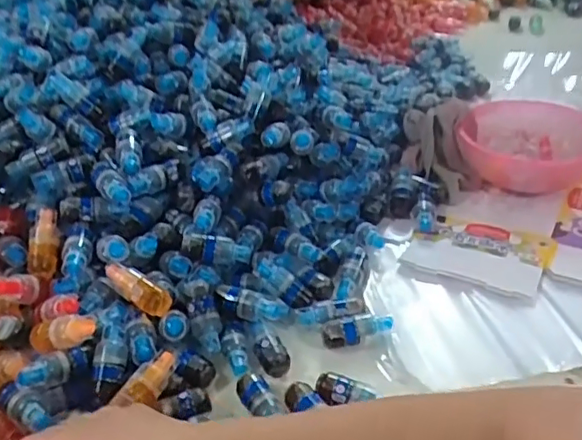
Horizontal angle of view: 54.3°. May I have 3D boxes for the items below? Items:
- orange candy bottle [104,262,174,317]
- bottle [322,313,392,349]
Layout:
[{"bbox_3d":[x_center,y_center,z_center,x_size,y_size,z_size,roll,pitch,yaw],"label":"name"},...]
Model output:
[{"bbox_3d":[-0.166,0.073,0.607,0.083,0.026,0.025,30,44,17],"label":"orange candy bottle"},{"bbox_3d":[0.073,0.119,0.615,0.077,0.024,0.024,-5,34,-1],"label":"bottle"}]

